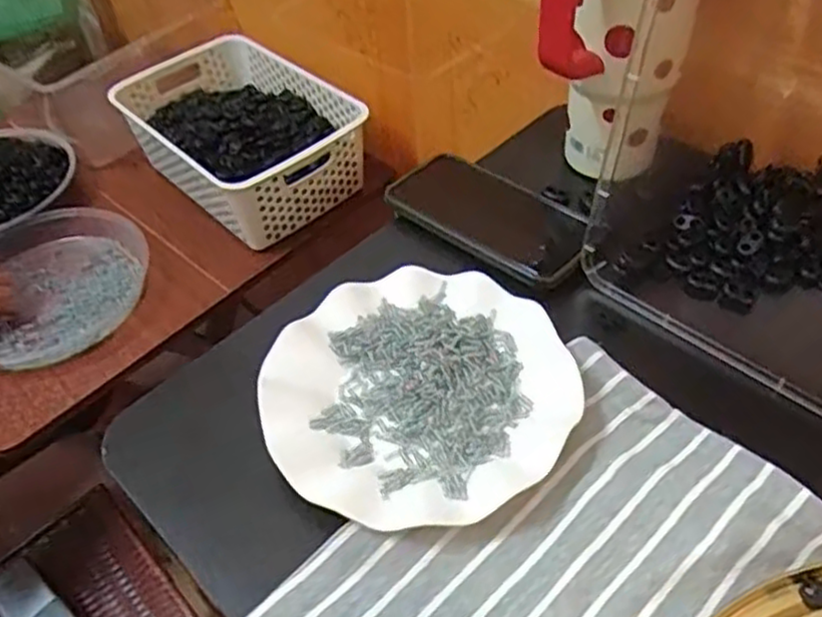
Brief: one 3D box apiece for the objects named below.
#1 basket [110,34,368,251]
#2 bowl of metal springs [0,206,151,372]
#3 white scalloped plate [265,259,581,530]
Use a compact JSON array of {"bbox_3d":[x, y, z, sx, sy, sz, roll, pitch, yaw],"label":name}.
[{"bbox_3d":[-0.215,-0.227,0.912,0.207,0.097,0.318,-37,55,-24],"label":"basket"},{"bbox_3d":[-0.406,-0.028,0.819,0.194,0.048,0.213,-3,49,3],"label":"bowl of metal springs"},{"bbox_3d":[0.003,0.049,0.431,0.178,0.024,0.175,-3,49,3],"label":"white scalloped plate"}]

